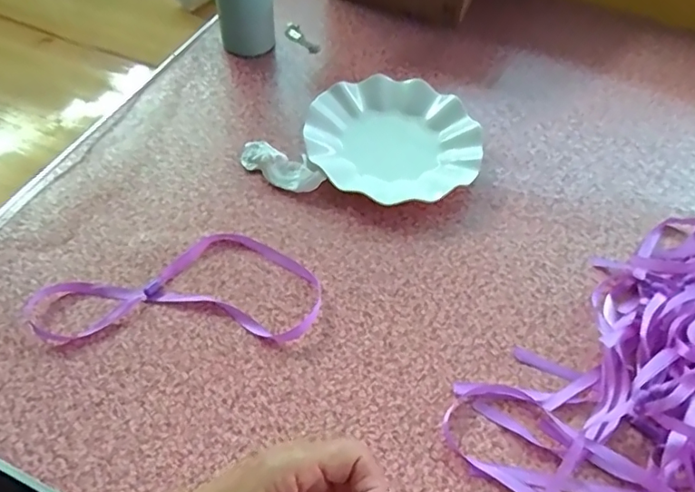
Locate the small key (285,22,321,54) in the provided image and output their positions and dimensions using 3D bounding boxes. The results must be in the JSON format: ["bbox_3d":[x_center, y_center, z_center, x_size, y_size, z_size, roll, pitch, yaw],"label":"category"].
[{"bbox_3d":[-0.060,-0.272,0.673,0.025,0.009,0.062,-34,63,-24],"label":"small key"}]

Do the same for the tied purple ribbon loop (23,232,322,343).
[{"bbox_3d":[-0.145,0.031,0.445,0.241,0.011,0.107,1,55,-3],"label":"tied purple ribbon loop"}]

